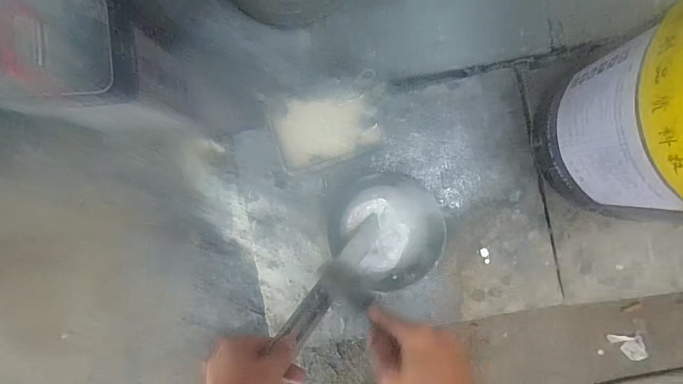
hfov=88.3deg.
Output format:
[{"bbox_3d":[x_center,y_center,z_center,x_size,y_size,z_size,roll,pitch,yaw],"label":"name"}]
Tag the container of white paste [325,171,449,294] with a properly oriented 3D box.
[{"bbox_3d":[0.071,0.056,0.555,0.169,0.078,0.171,0,90,3],"label":"container of white paste"}]

